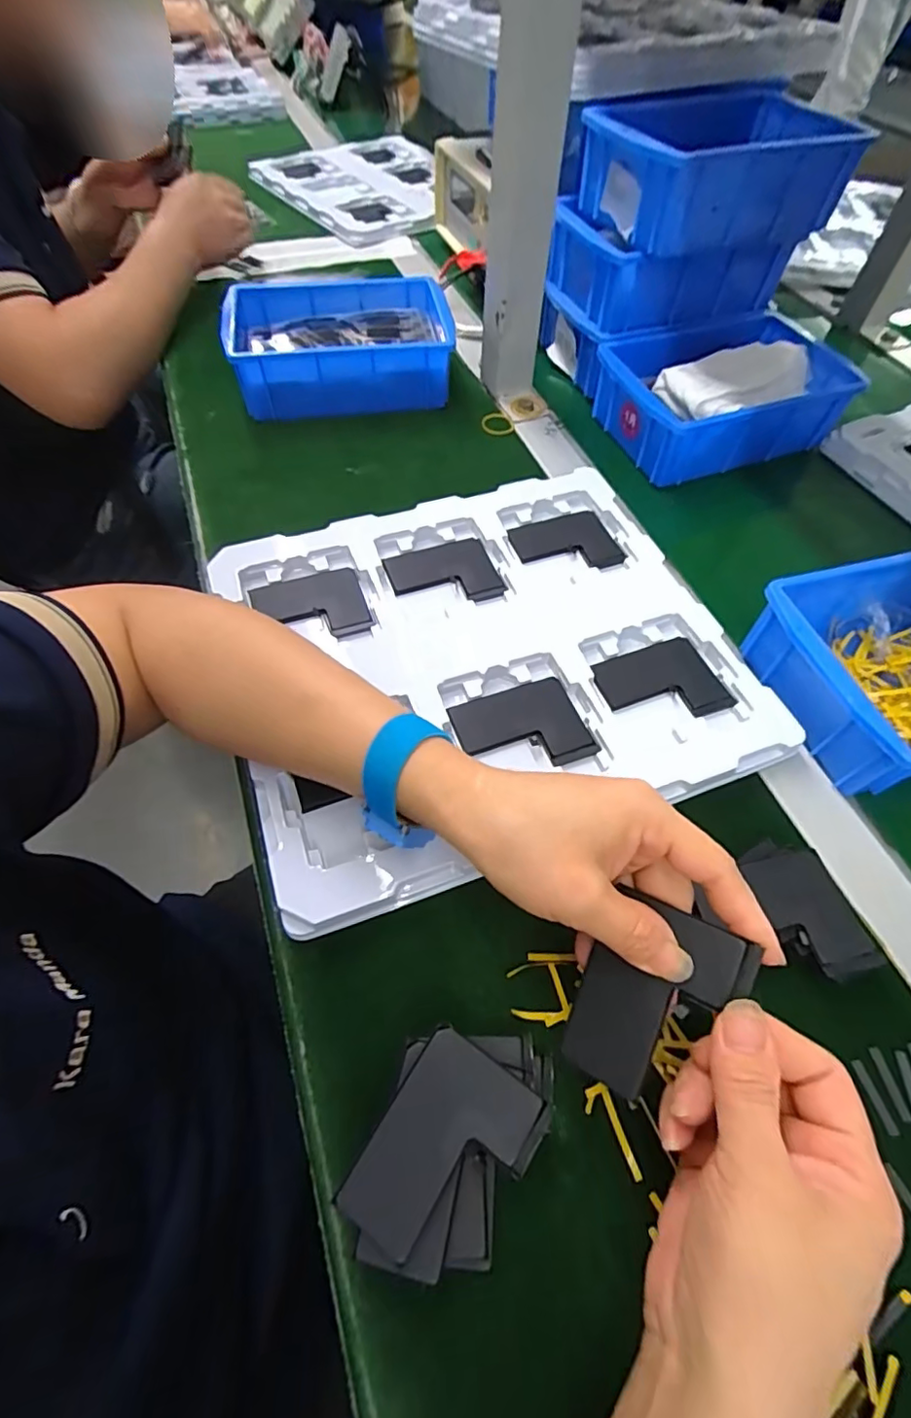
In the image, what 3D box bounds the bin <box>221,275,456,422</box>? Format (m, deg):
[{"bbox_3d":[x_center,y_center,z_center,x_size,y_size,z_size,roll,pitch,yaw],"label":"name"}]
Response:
[{"bbox_3d":[-0.108,-0.351,0.546,0.205,0.062,0.146,-8,59,-6],"label":"bin"}]

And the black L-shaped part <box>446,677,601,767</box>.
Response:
[{"bbox_3d":[0.042,0.014,0.356,0.078,0.007,0.058,-16,62,-13],"label":"black L-shaped part"}]

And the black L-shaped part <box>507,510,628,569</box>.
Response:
[{"bbox_3d":[0.086,-0.129,0.444,0.079,0.006,0.062,-14,61,-12],"label":"black L-shaped part"}]

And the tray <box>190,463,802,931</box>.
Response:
[{"bbox_3d":[0.019,-0.041,0.384,0.322,0.026,0.277,-17,62,-13],"label":"tray"}]

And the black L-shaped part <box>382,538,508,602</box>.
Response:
[{"bbox_3d":[-0.009,-0.100,0.421,0.079,0.005,0.063,-15,62,-12],"label":"black L-shaped part"}]

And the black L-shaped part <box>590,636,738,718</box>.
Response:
[{"bbox_3d":[0.136,-0.016,0.374,0.080,0.004,0.060,-16,62,-13],"label":"black L-shaped part"}]

